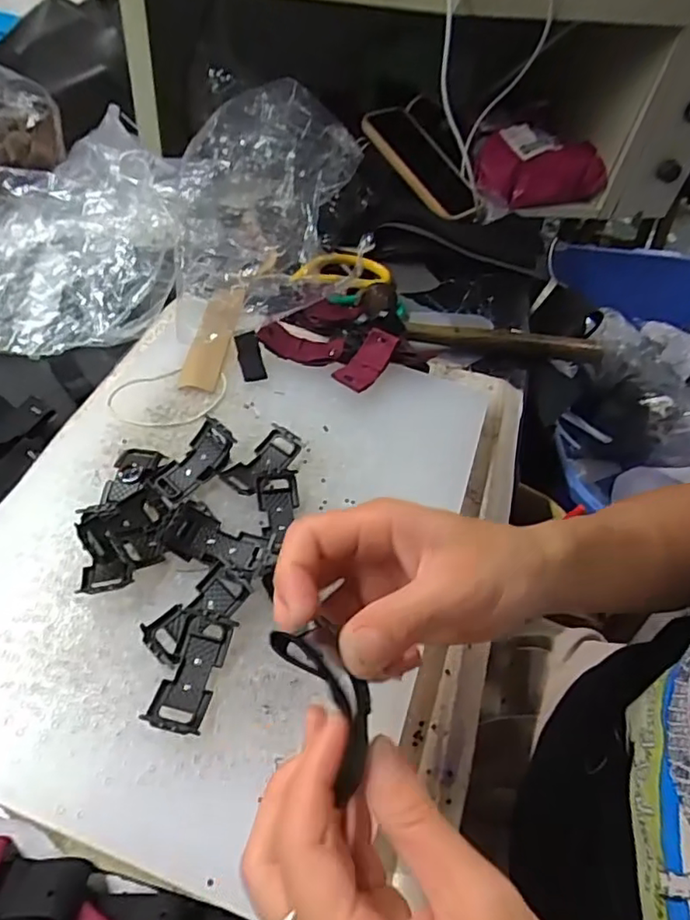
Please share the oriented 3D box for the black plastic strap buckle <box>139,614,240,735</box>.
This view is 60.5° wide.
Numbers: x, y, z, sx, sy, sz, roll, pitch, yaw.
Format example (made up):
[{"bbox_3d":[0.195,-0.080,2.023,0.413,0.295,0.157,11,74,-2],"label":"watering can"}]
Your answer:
[{"bbox_3d":[-0.075,0.104,0.291,0.026,0.012,0.057,15,49,3],"label":"black plastic strap buckle"}]

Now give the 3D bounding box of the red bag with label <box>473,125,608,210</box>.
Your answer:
[{"bbox_3d":[0.244,-0.373,0.741,0.173,0.074,0.075,-7,52,-15],"label":"red bag with label"}]

